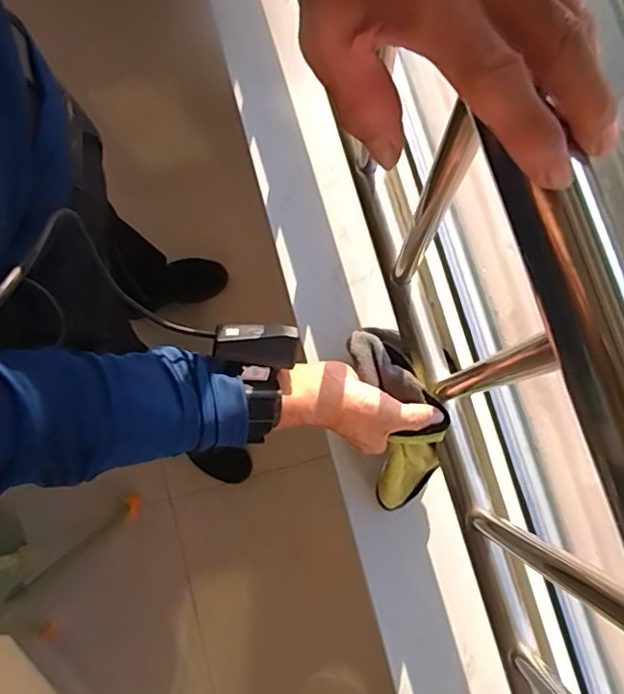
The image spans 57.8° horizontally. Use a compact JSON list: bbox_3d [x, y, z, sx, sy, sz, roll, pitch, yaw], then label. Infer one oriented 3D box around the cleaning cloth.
[{"bbox_3d":[0.092,0.080,0.587,0.077,0.098,0.198,-8,101,-4],"label":"cleaning cloth"}]

